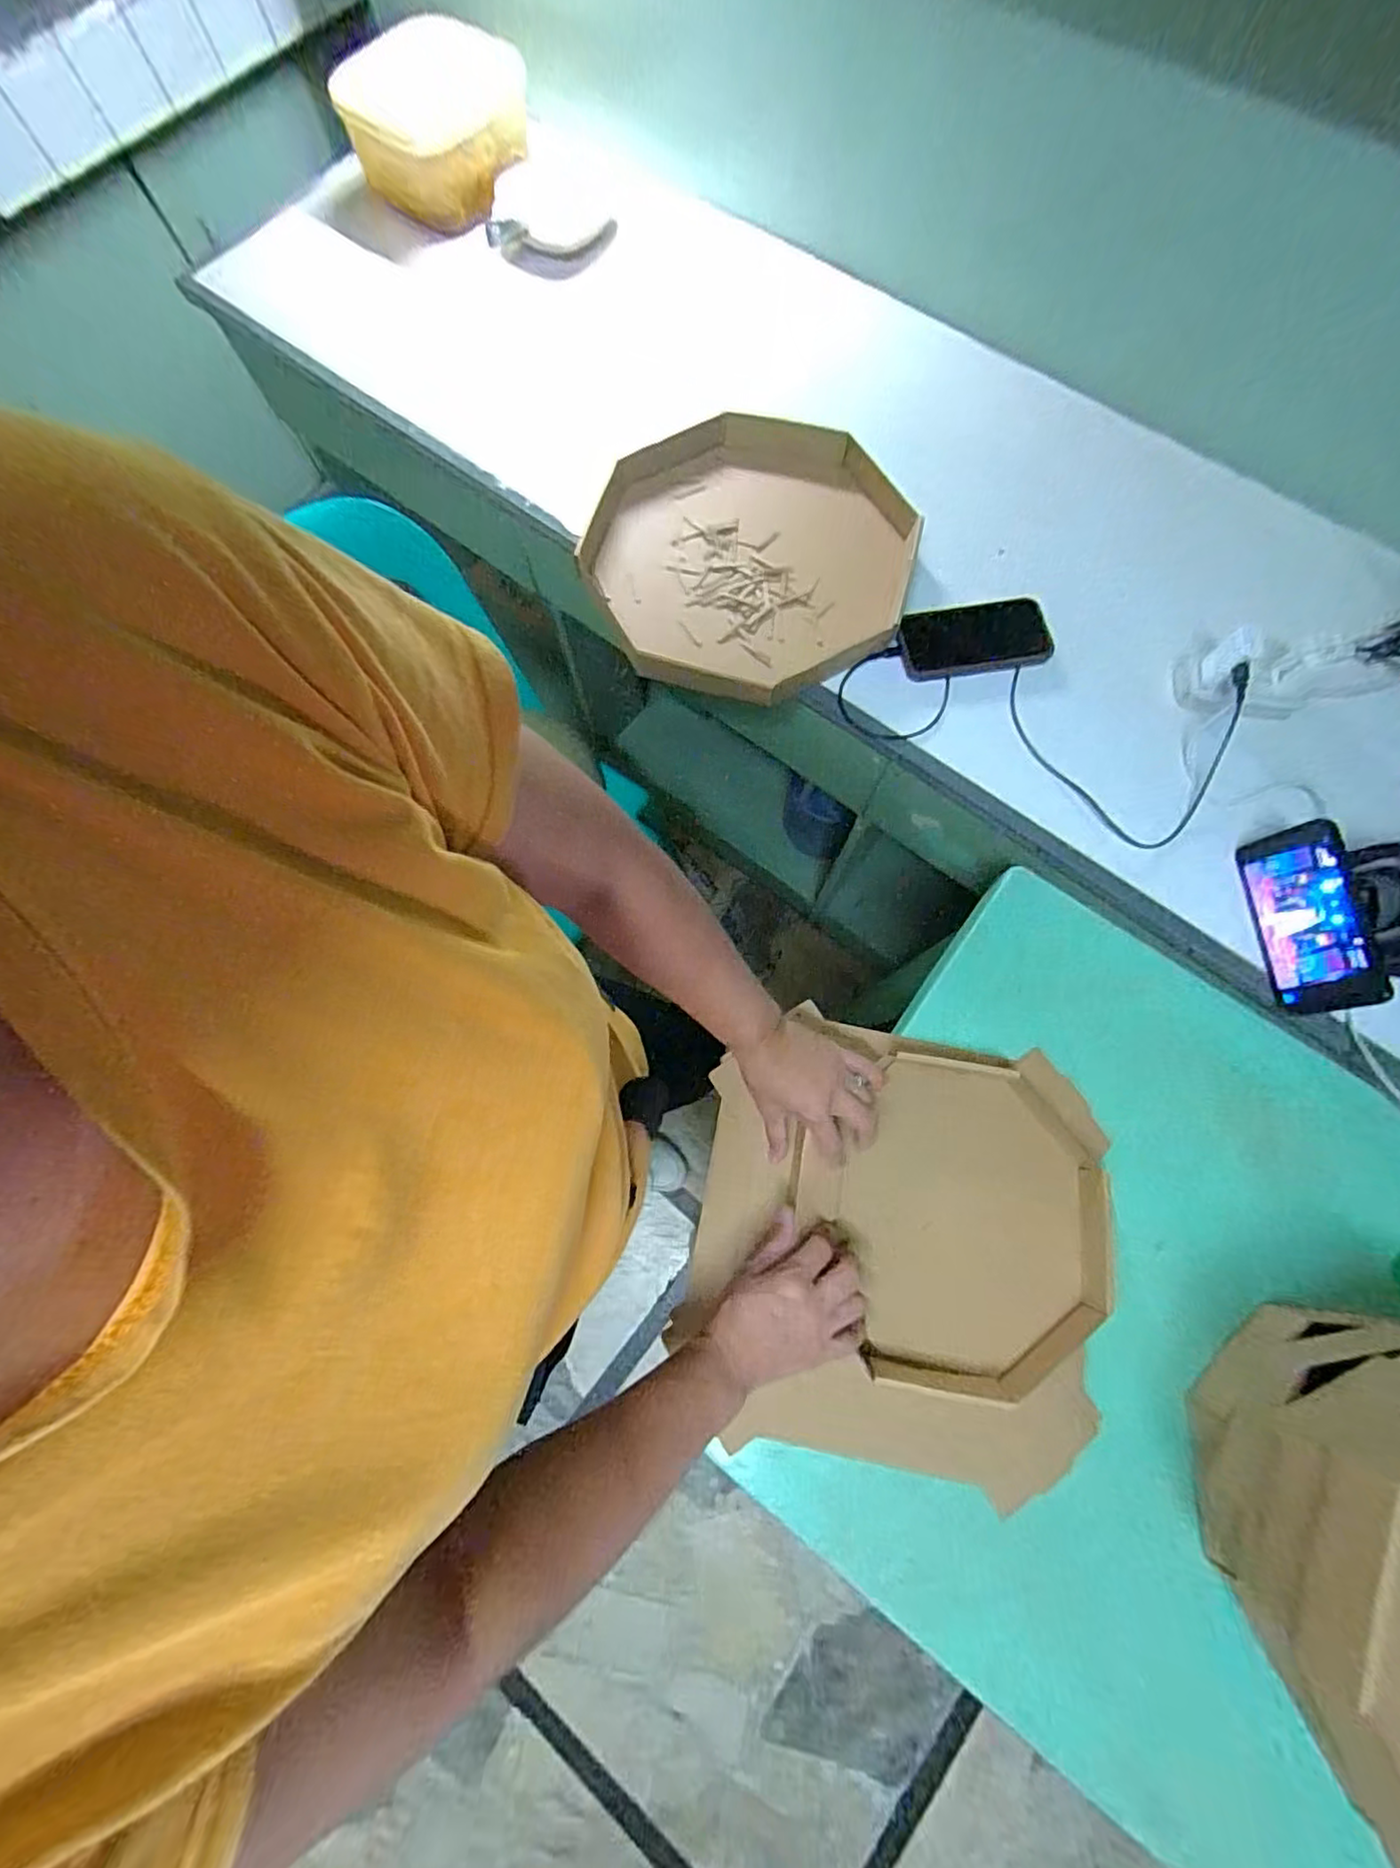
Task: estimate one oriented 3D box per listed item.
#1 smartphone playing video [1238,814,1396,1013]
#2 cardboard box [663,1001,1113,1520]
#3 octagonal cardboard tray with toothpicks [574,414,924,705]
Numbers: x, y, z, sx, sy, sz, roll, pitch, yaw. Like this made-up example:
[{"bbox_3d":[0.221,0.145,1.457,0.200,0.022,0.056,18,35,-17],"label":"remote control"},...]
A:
[{"bbox_3d":[0.546,-0.013,0.575,0.012,0.075,0.164,4,73,-25],"label":"smartphone playing video"},{"bbox_3d":[0.165,0.260,0.544,0.330,0.069,0.342,12,77,4],"label":"cardboard box"},{"bbox_3d":[0.047,-0.437,0.733,0.378,0.065,0.375,22,78,6],"label":"octagonal cardboard tray with toothpicks"}]

